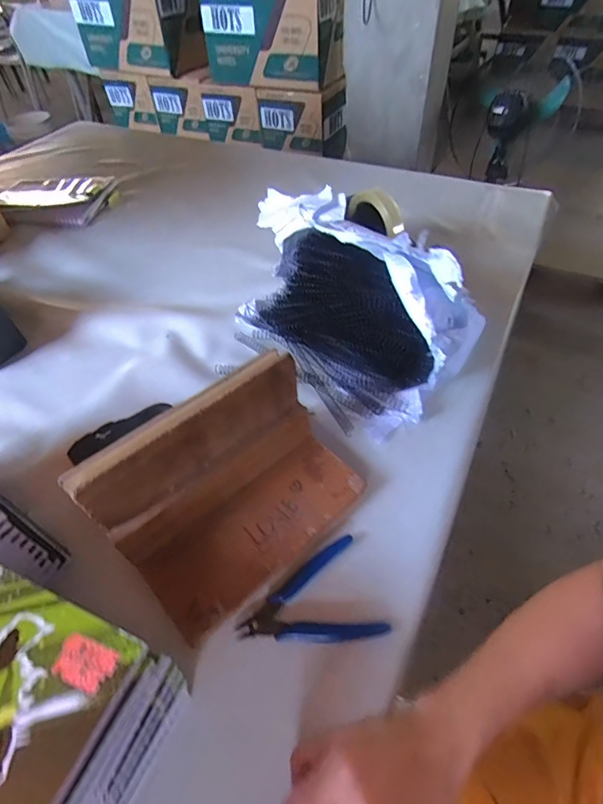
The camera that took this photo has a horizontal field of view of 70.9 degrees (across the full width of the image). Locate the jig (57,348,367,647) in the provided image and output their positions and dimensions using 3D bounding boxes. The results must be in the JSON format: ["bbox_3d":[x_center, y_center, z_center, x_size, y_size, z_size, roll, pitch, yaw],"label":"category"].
[{"bbox_3d":[-0.055,0.078,0.368,0.215,0.127,0.130,-34,57,-24],"label":"jig"}]

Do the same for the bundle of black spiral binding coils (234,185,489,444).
[{"bbox_3d":[0.033,-0.133,0.519,0.170,0.170,0.329,-35,58,-24],"label":"bundle of black spiral binding coils"}]

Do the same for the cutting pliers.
[{"bbox_3d":[0.002,0.174,0.366,0.117,0.014,0.084,-14,51,-10],"label":"cutting pliers"}]

